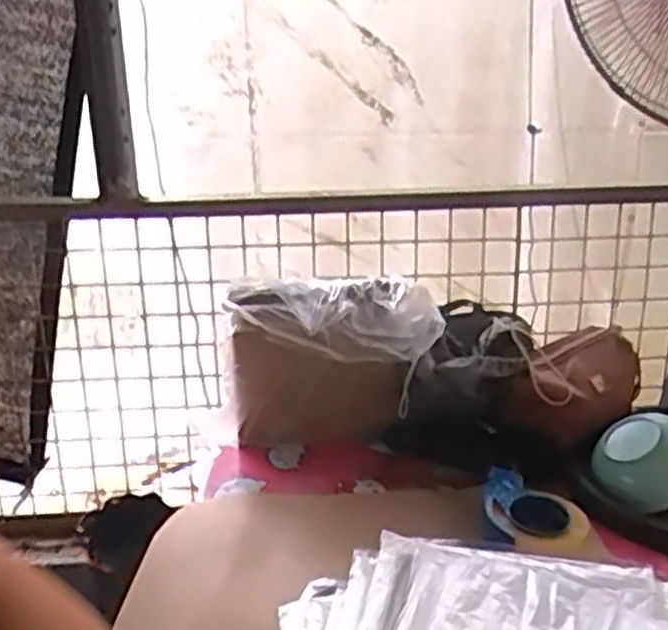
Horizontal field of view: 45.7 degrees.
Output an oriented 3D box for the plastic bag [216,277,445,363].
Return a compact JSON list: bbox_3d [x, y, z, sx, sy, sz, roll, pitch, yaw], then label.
[{"bbox_3d":[-0.001,0.005,1.179,0.317,0.099,0.116,1,19,7],"label":"plastic bag"}]

